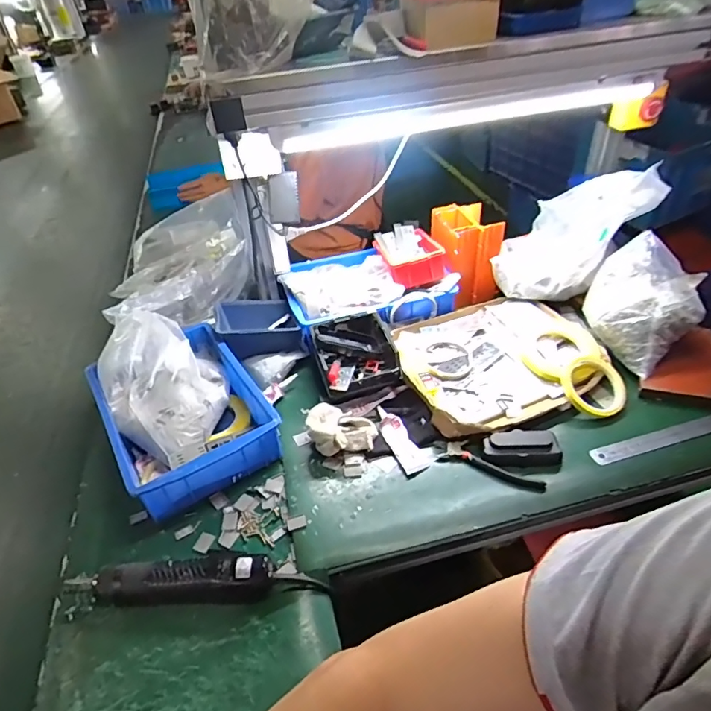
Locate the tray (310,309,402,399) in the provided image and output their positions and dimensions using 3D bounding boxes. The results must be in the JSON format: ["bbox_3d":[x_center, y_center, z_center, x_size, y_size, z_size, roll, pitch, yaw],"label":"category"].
[{"bbox_3d":[-0.003,0.001,0.773,0.129,0.060,0.150,-12,41,-9],"label":"tray"}]

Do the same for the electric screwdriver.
[{"bbox_3d":[-0.219,0.259,0.560,0.251,0.037,0.047,-3,40,2],"label":"electric screwdriver"}]

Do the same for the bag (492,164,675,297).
[{"bbox_3d":[0.386,-0.205,0.868,0.239,0.220,0.126,14,43,21],"label":"bag"}]

